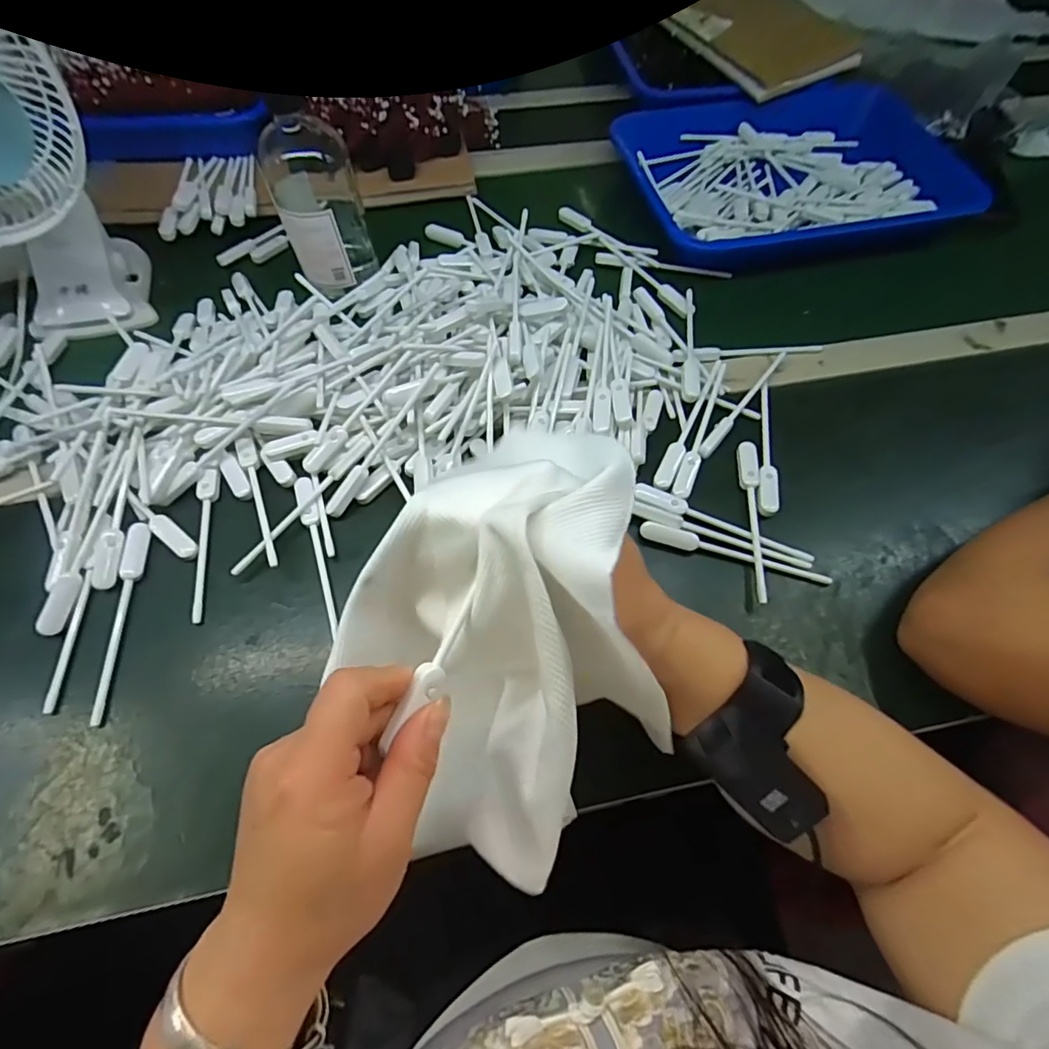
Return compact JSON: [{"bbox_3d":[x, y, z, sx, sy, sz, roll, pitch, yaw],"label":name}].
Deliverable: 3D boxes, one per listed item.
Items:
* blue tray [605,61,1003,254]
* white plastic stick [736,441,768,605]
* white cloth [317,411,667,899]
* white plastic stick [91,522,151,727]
[{"bbox_3d":[0.314,-0.416,0.616,0.389,0.036,0.286,-10,63,-6],"label":"blue tray"},{"bbox_3d":[0.181,-0.006,0.408,0.017,0.007,0.140,4,62,1],"label":"white plastic stick"},{"bbox_3d":[-0.003,0.061,0.265,0.163,0.123,0.160,-33,68,-17],"label":"white cloth"},{"bbox_3d":[-0.283,0.063,0.365,0.014,0.009,0.140,-3,62,-3],"label":"white plastic stick"}]

